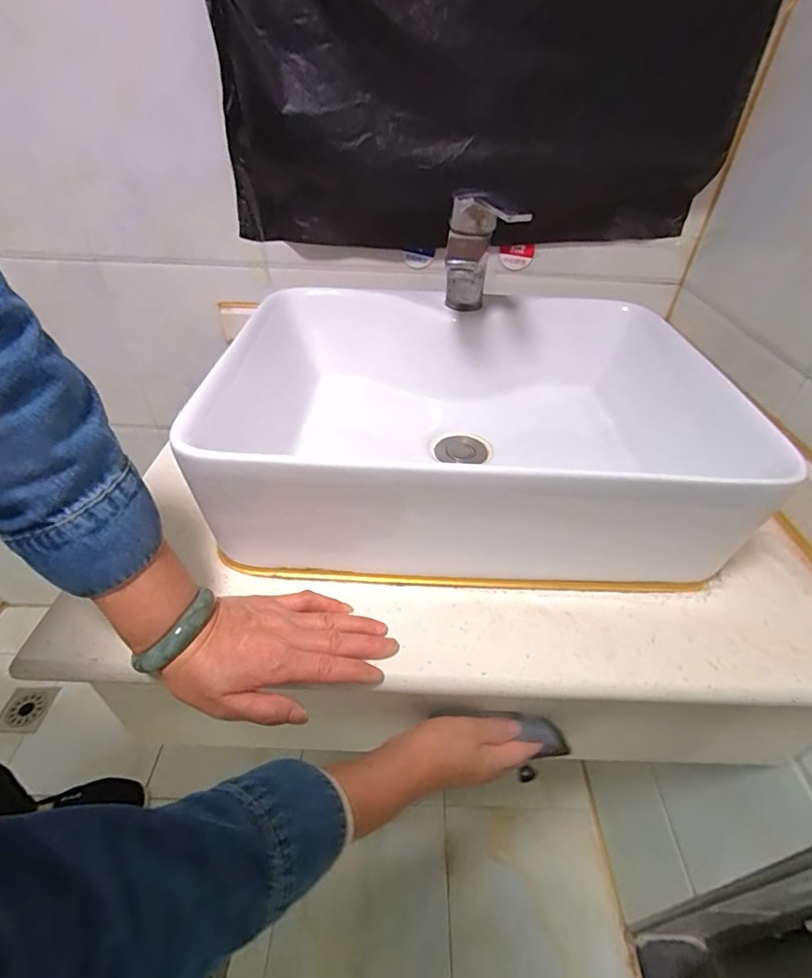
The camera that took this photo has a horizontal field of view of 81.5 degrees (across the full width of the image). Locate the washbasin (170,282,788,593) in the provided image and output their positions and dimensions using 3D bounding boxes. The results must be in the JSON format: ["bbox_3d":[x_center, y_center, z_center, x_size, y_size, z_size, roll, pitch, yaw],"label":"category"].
[{"bbox_3d":[0.054,-0.083,0.511,0.507,0.133,0.378,1,41,0],"label":"washbasin"}]

